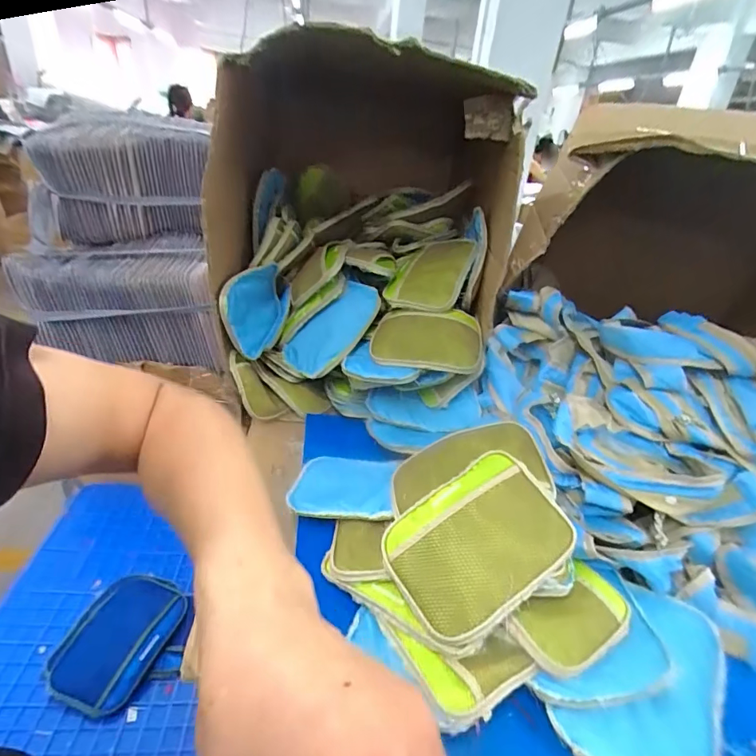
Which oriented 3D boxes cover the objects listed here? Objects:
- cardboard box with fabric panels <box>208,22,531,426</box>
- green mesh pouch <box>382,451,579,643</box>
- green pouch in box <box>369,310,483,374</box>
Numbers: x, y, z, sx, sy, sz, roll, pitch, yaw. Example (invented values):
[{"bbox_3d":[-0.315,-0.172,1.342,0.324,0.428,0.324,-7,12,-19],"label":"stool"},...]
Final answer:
[{"bbox_3d":[-0.025,-0.242,0.826,0.481,0.505,0.381,6,29,0],"label":"cardboard box with fabric panels"},{"bbox_3d":[0.108,0.168,0.482,0.191,0.024,0.131,-30,60,-18],"label":"green mesh pouch"},{"bbox_3d":[0.079,-0.058,0.782,0.190,0.045,0.129,-3,55,13],"label":"green pouch in box"}]

